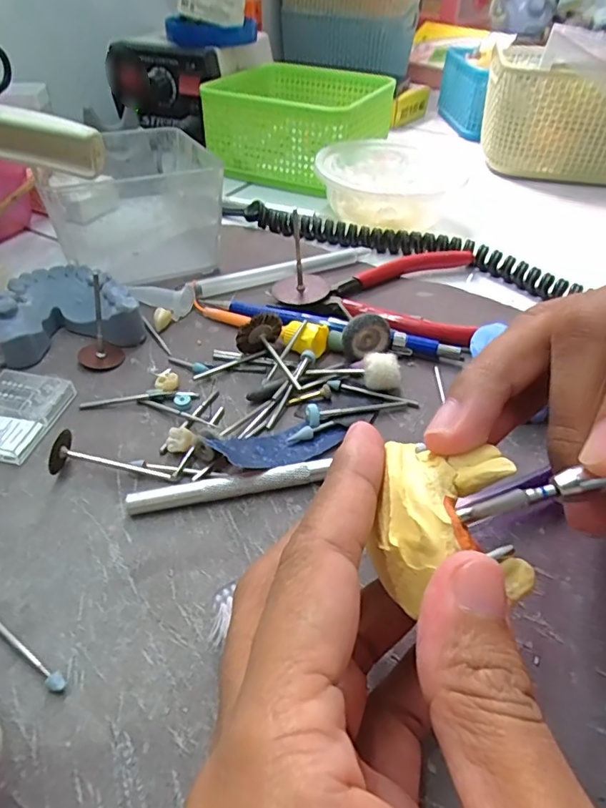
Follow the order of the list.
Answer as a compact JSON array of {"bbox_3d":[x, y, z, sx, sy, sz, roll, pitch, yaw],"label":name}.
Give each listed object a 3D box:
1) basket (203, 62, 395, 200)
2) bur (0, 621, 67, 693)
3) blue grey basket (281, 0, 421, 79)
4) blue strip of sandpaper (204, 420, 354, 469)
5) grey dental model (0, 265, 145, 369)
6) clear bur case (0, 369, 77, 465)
[{"bbox_3d":[0.000,-0.242,0.452,0.124,0.062,0.130,18,45,16],"label":"basket"},{"bbox_3d":[-0.085,0.068,0.154,0.046,0.004,0.005,28,48,25],"label":"bur"},{"bbox_3d":[0.053,-0.459,0.632,0.150,0.090,0.080,22,46,20],"label":"blue grey basket"},{"bbox_3d":[-0.007,0.015,0.210,0.055,0.011,0.021,-20,48,-23],"label":"blue strip of sandpaper"},{"bbox_3d":[-0.116,-0.048,0.263,0.063,0.023,0.054,-11,45,-15],"label":"grey dental model"},{"bbox_3d":[-0.124,0.003,0.220,0.038,0.008,0.045,8,43,6],"label":"clear bur case"}]

